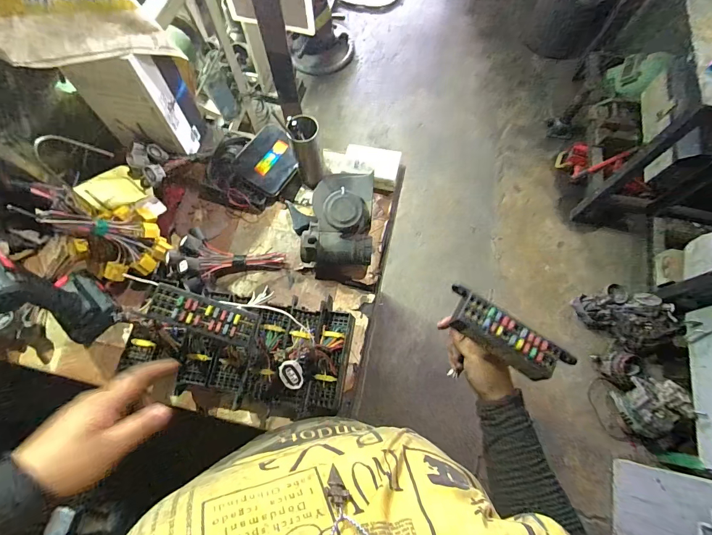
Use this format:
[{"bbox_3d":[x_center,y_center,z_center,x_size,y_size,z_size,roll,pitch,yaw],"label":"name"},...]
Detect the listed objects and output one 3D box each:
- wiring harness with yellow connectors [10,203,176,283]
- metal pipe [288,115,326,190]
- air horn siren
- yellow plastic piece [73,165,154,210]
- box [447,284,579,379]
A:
[{"bbox_3d":[-0.362,-0.054,0.526,0.118,0.133,0.113,37,74,12],"label":"wiring harness with yellow connectors"},{"bbox_3d":[-0.080,-0.191,0.603,0.046,0.115,0.052,-11,71,-4],"label":"metal pipe"},{"bbox_3d":[-0.043,-0.075,0.585,0.143,0.088,0.149,-1,70,0],"label":"air horn siren"},{"bbox_3d":[-0.403,-0.132,0.599,0.075,0.016,0.101,38,38,-2],"label":"yellow plastic piece"},{"bbox_3d":[0.168,0.076,0.399,0.145,0.025,0.044,34,74,9],"label":"box"}]

